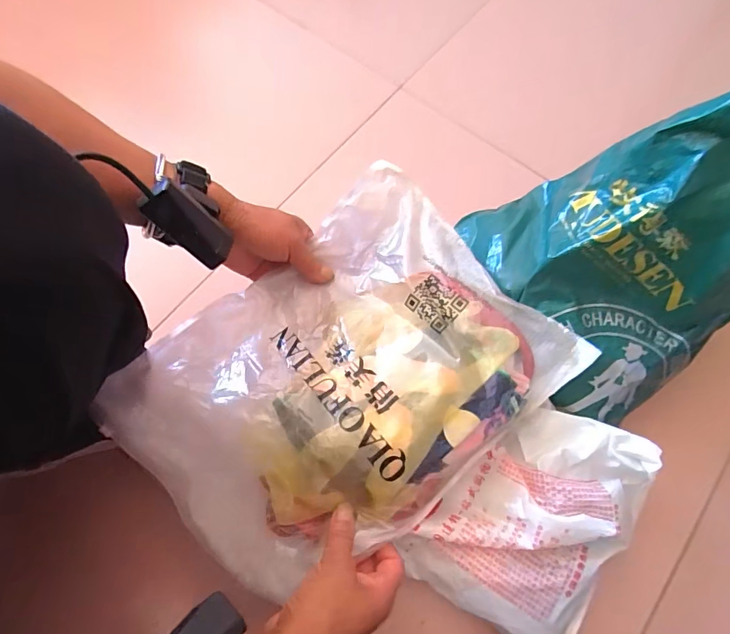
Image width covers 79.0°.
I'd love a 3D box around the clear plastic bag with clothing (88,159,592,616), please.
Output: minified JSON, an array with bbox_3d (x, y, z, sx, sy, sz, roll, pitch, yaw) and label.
[{"bbox_3d":[-0.020,0.058,0.412,0.358,0.068,0.271,-39,76,-13],"label":"clear plastic bag with clothing"}]

